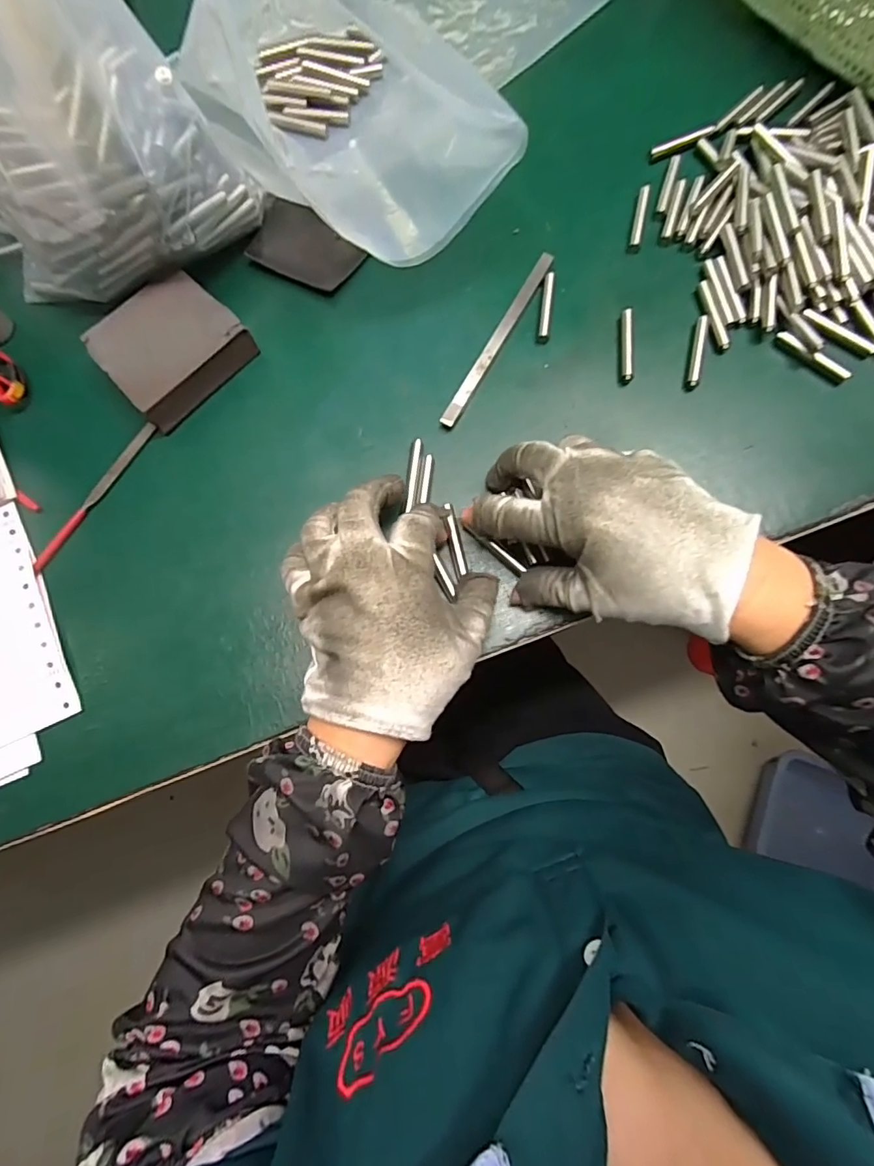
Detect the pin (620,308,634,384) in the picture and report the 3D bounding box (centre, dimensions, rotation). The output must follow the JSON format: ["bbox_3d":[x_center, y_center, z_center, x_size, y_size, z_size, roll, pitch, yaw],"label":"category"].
[{"bbox_3d":[0.120,-0.151,0.321,0.007,0.009,0.050,6,79,2],"label":"pin"}]

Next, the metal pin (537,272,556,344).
[{"bbox_3d":[0.072,-0.179,0.329,0.008,0.007,0.049,8,80,3],"label":"metal pin"}]

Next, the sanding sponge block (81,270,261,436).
[{"bbox_3d":[-0.168,-0.149,0.321,0.079,0.025,0.070,-43,81,-6],"label":"sanding sponge block"}]

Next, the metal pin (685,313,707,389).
[{"bbox_3d":[0.164,-0.146,0.319,0.007,0.007,0.051,12,80,3],"label":"metal pin"}]

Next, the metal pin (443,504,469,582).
[{"bbox_3d":[0.011,-0.026,0.298,0.008,0.004,0.043,-10,81,-1],"label":"metal pin"}]

